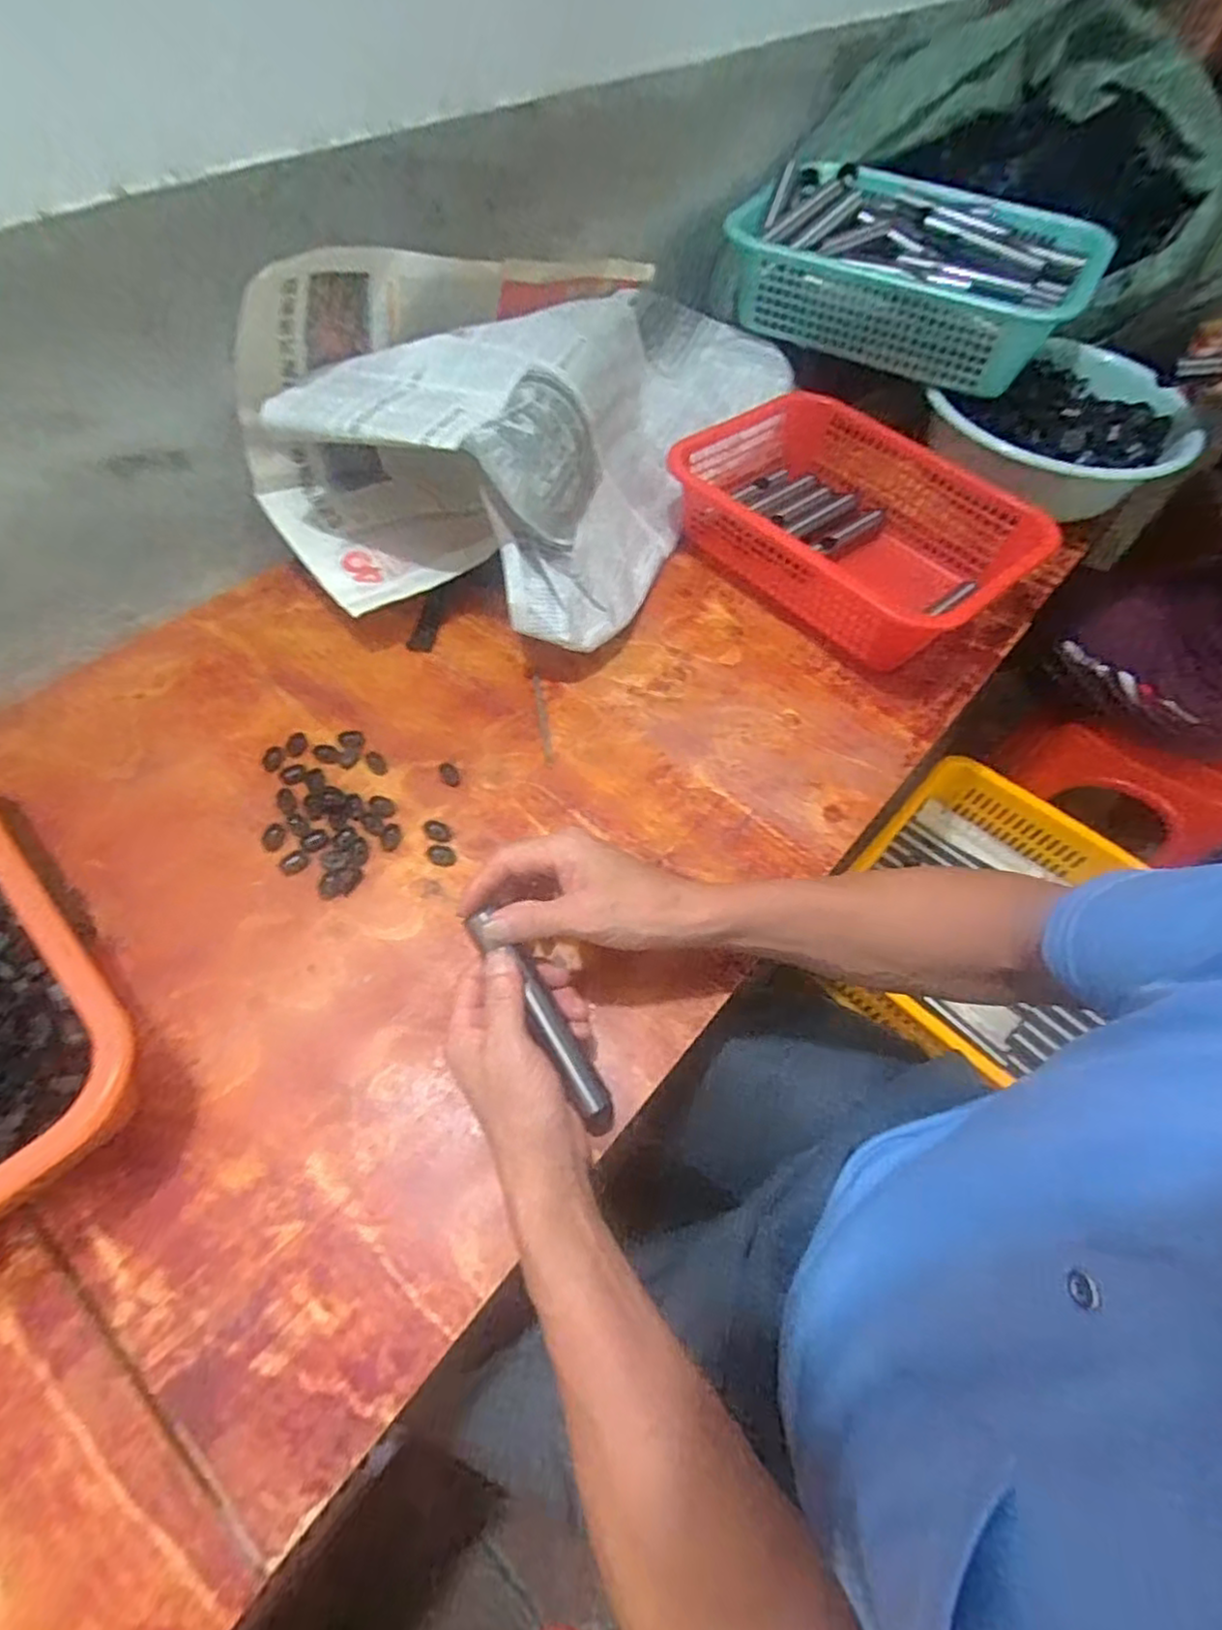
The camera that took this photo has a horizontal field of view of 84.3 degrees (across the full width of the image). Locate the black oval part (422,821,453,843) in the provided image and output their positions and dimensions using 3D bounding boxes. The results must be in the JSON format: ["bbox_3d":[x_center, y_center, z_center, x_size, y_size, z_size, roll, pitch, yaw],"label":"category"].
[{"bbox_3d":[-0.134,0.012,0.522,0.023,0.004,0.017,17,57,7],"label":"black oval part"}]

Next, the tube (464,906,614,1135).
[{"bbox_3d":[-0.039,0.127,0.413,0.021,0.021,0.153,-31,90,-22],"label":"tube"}]

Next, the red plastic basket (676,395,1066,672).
[{"bbox_3d":[0.239,-0.288,0.698,0.332,0.107,0.242,38,62,19],"label":"red plastic basket"}]

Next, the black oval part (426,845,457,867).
[{"bbox_3d":[-0.129,0.031,0.516,0.023,0.004,0.016,16,57,6],"label":"black oval part"}]

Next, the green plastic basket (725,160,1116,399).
[{"bbox_3d":[0.319,-0.572,0.723,0.364,0.128,0.147,15,58,5],"label":"green plastic basket"}]

